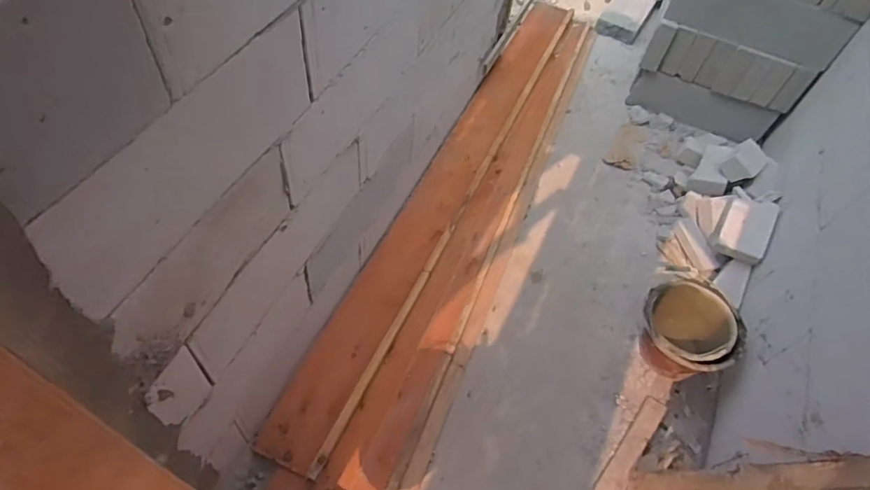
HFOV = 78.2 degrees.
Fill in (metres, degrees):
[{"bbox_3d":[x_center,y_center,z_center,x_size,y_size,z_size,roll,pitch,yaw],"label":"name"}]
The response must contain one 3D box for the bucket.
[{"bbox_3d":[0.709,0.259,1.541,0.249,0.206,0.253,3,54,-4],"label":"bucket"}]

